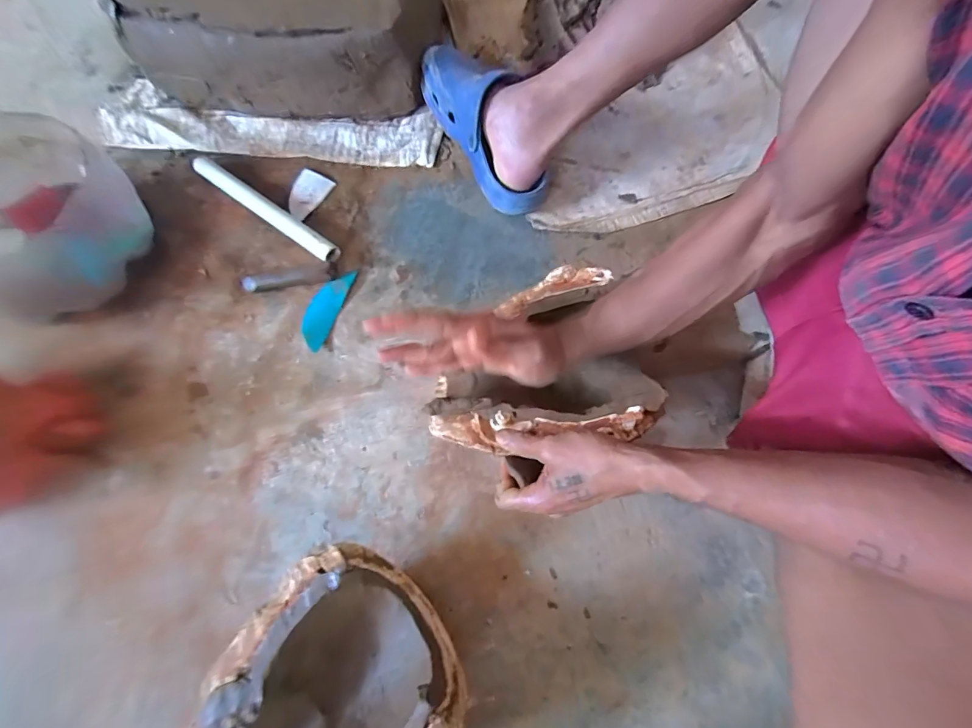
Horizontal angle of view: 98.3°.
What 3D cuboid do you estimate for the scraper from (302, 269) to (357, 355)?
[{"bbox_3d":[-0.208,-0.073,0.541,0.038,0.010,0.115,15,71,6],"label":"scraper"}]

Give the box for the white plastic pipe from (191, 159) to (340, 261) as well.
[{"bbox_3d":[-0.307,-0.215,0.584,0.263,0.026,0.025,35,74,12],"label":"white plastic pipe"}]

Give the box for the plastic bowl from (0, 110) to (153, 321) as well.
[{"bbox_3d":[-0.560,-0.182,0.529,0.247,0.119,0.210,33,74,12],"label":"plastic bowl"}]

